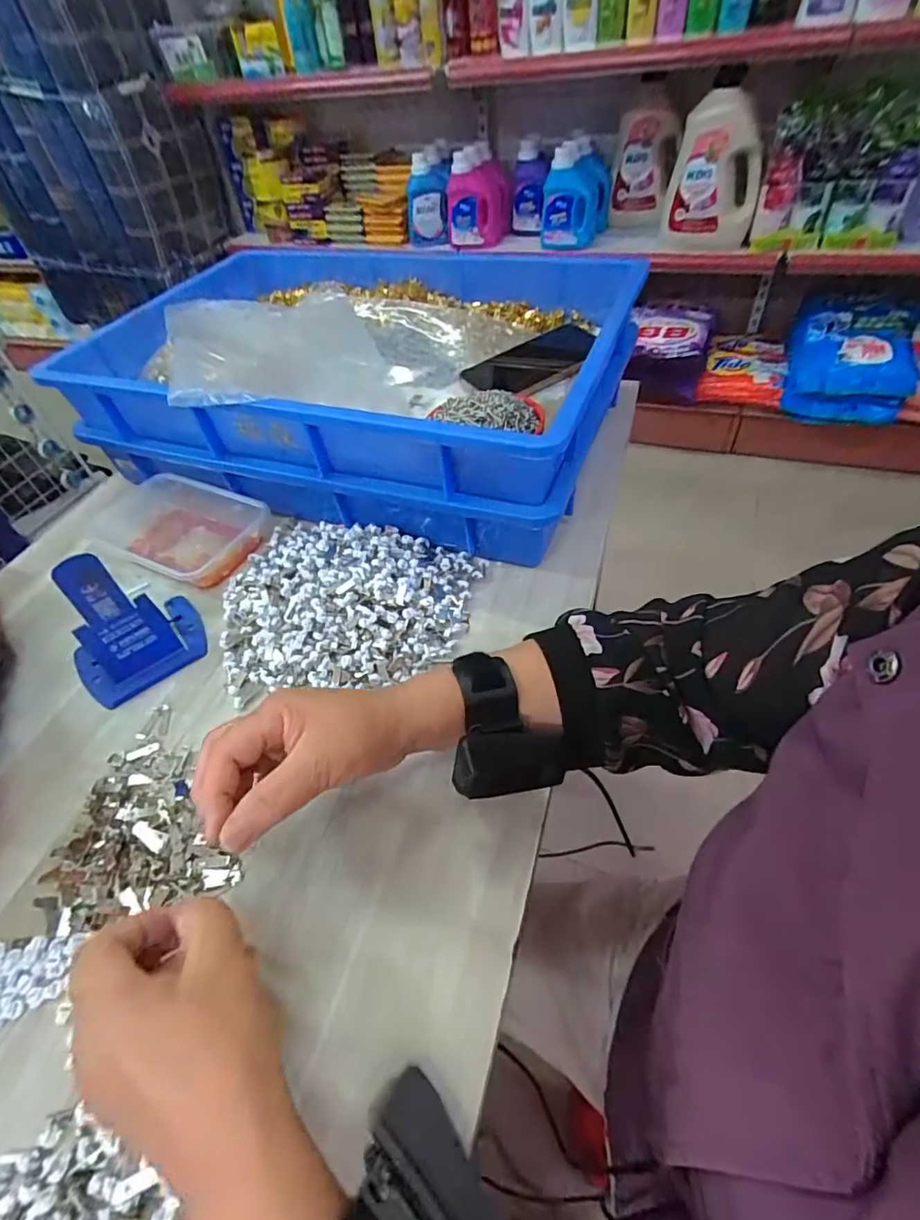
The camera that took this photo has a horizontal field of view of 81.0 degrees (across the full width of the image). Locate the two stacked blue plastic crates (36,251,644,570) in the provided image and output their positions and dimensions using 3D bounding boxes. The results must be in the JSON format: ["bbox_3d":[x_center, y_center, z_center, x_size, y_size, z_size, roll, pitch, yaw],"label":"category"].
[{"bbox_3d":[-0.101,-0.268,0.622,0.533,0.166,0.408,14,50,20],"label":"two stacked blue plastic crates"}]

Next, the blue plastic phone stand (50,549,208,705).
[{"bbox_3d":[-0.276,0.008,0.438,0.076,0.096,0.103,34,59,31],"label":"blue plastic phone stand"}]

